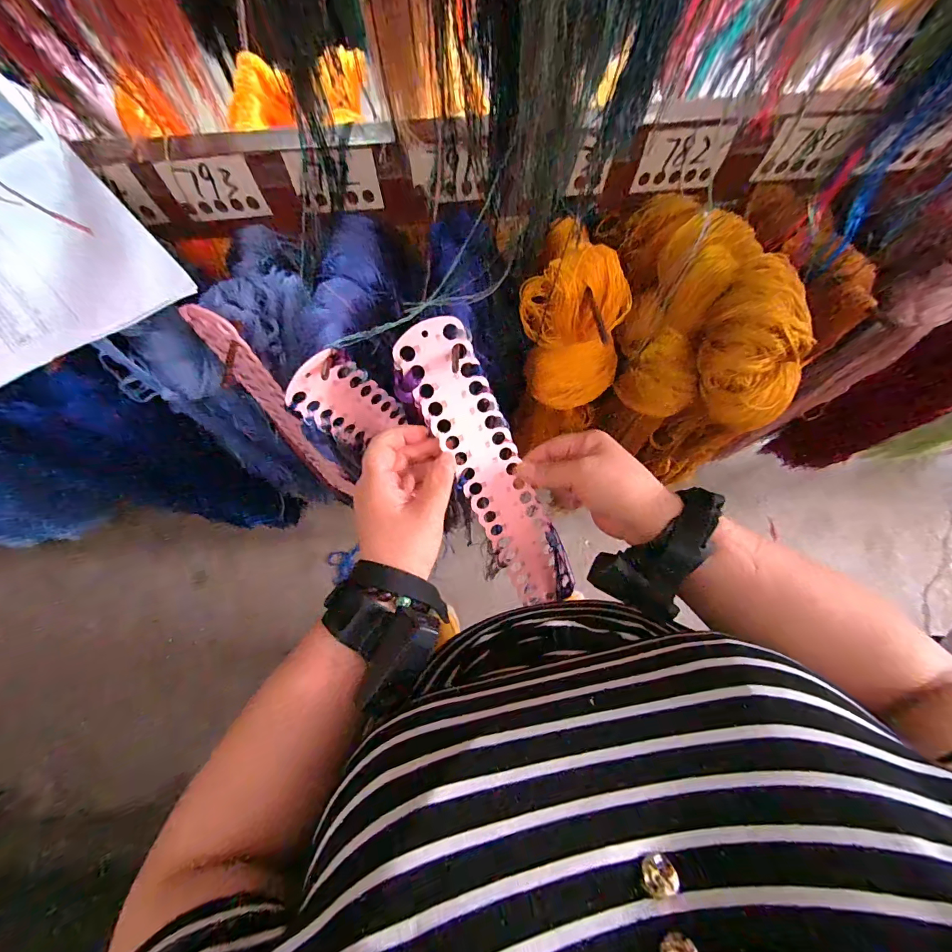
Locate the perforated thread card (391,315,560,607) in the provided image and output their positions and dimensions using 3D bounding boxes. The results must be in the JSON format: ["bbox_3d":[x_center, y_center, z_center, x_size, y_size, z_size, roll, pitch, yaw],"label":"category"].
[{"bbox_3d":[0.016,0.002,0.361,0.059,0.006,0.277,-28,112,-7],"label":"perforated thread card"}]

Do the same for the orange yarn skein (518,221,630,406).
[{"bbox_3d":[0.094,-0.145,0.397,0.088,0.153,0.070,6,52,16],"label":"orange yarn skein"}]

